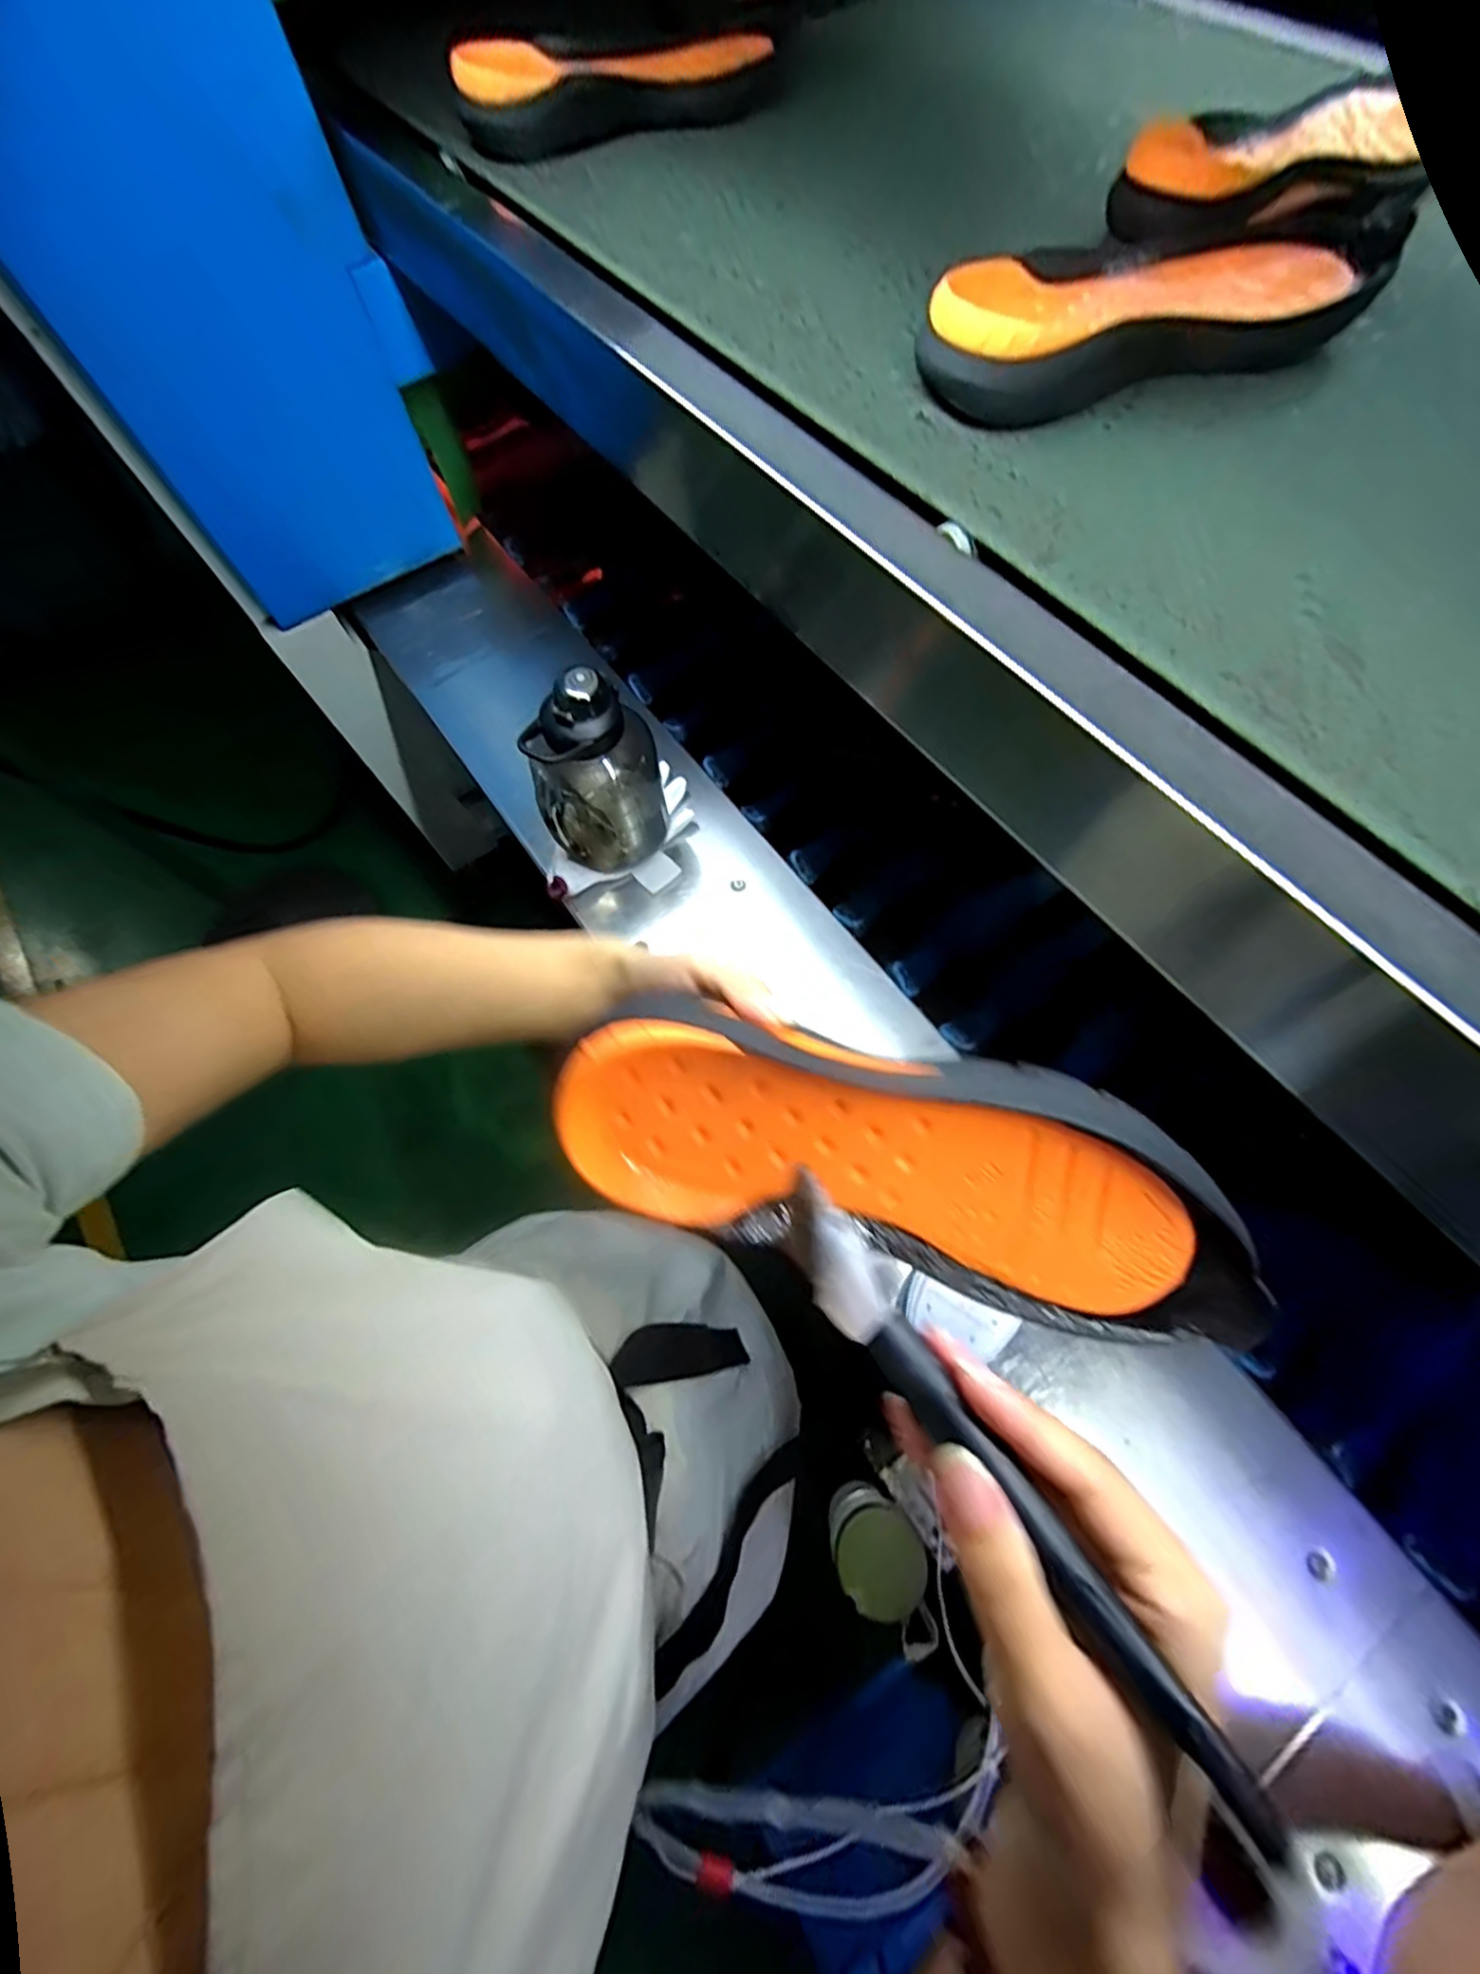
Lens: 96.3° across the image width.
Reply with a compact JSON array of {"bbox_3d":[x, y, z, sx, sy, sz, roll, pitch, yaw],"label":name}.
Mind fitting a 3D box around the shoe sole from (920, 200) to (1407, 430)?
[{"bbox_3d":[0.252,-0.415,0.401,0.292,0.047,0.113,-15,66,-4],"label":"shoe sole"}]

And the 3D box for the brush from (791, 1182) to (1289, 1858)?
[{"bbox_3d":[0.066,0.129,0.187,0.025,0.020,0.168,-33,58,-11],"label":"brush"}]

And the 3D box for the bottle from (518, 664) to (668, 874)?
[{"bbox_3d":[-0.149,-0.222,0.688,0.120,0.220,0.105,-13,65,-3],"label":"bottle"}]

